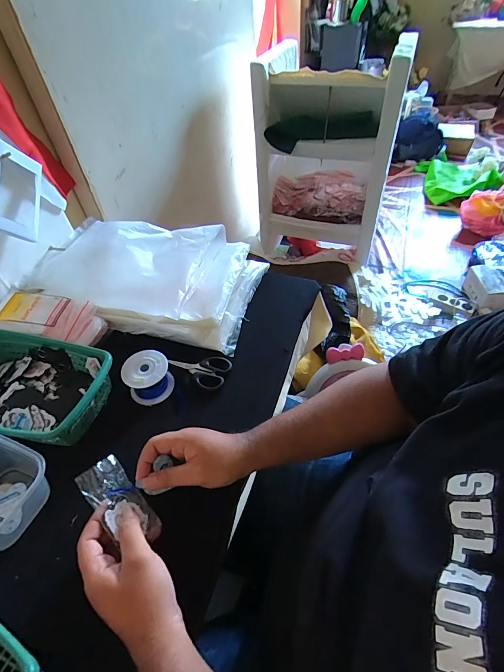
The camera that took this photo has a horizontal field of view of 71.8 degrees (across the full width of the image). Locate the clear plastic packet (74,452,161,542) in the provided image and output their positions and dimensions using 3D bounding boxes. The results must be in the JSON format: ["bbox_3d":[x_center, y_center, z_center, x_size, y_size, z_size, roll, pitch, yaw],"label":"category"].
[{"bbox_3d":[-0.146,0.185,0.384,0.047,0.005,0.103,-30,78,-44],"label":"clear plastic packet"}]

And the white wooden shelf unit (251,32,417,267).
[{"bbox_3d":[0.257,-0.596,1.329,0.473,0.665,0.305,16,51,18],"label":"white wooden shelf unit"}]

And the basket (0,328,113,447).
[{"bbox_3d":[-0.334,0.073,0.511,0.238,0.058,0.150,10,50,14],"label":"basket"}]

